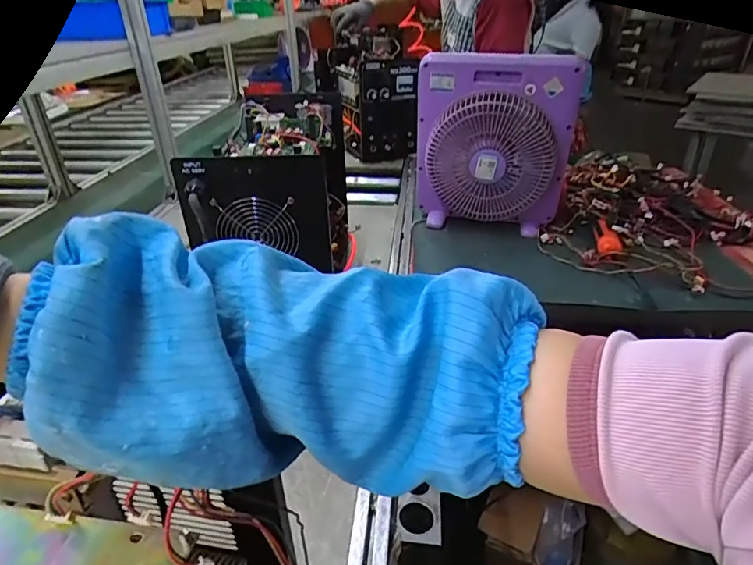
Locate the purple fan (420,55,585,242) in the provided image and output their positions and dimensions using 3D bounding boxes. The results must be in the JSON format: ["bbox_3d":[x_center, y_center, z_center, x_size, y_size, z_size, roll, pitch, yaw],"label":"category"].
[{"bbox_3d":[0.236,-0.276,1.005,0.298,0.329,0.098,3,31,7],"label":"purple fan"}]

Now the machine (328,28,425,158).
[{"bbox_3d":[-0.016,-0.597,1.582,0.173,0.324,0.417,-9,31,-12],"label":"machine"}]

